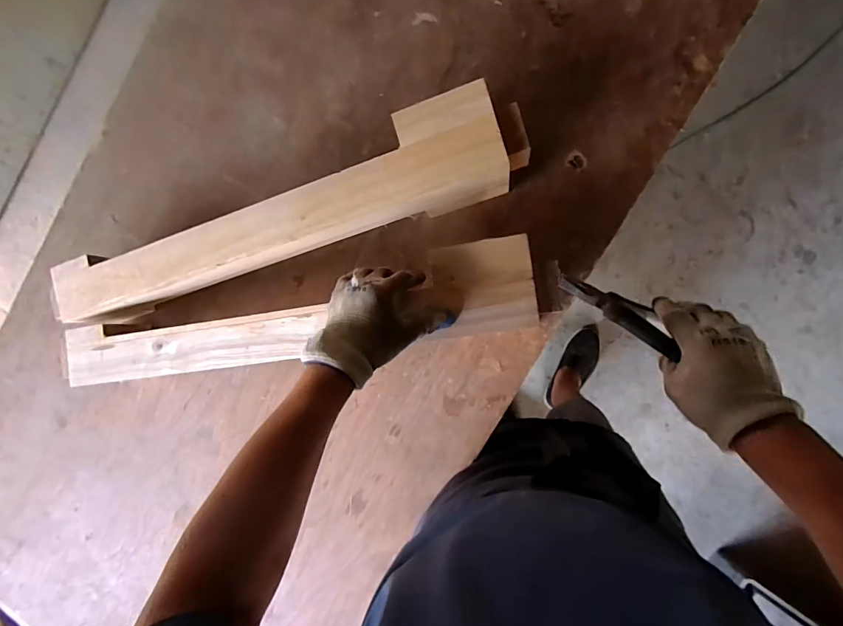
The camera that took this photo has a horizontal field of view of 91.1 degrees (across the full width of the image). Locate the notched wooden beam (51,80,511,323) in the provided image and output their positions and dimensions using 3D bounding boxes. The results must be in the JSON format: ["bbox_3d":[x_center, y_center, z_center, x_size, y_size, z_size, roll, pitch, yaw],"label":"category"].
[{"bbox_3d":[-0.207,-0.123,0.551,0.650,0.035,0.122,-17,87,9],"label":"notched wooden beam"}]

